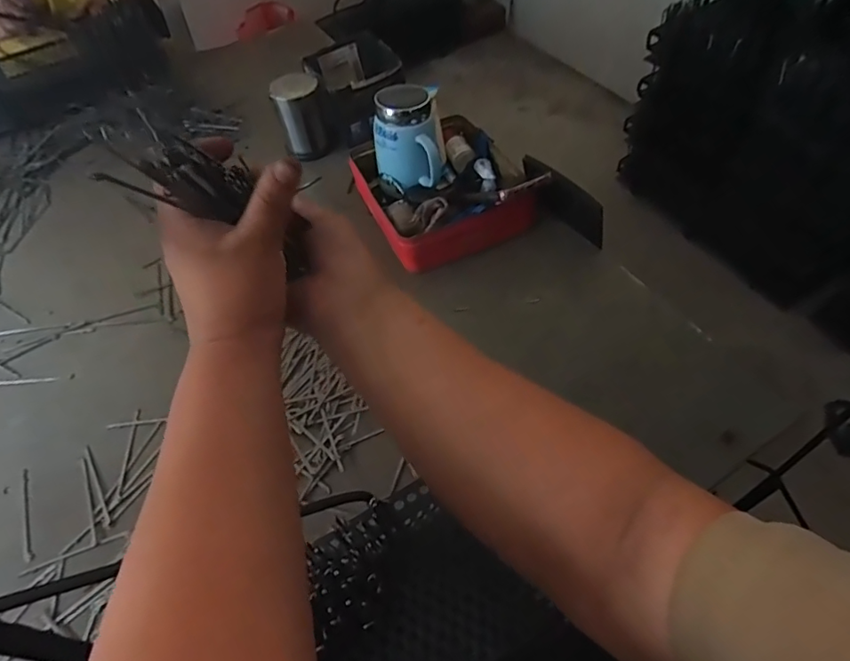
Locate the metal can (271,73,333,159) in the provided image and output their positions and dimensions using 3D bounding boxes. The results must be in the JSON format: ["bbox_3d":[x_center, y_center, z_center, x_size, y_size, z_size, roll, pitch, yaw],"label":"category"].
[{"bbox_3d":[-0.204,-0.349,0.861,0.076,0.119,0.095,-17,53,-10],"label":"metal can"}]

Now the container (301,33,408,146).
[{"bbox_3d":[-0.121,-0.412,0.886,0.144,0.094,0.154,-30,56,-18],"label":"container"}]

